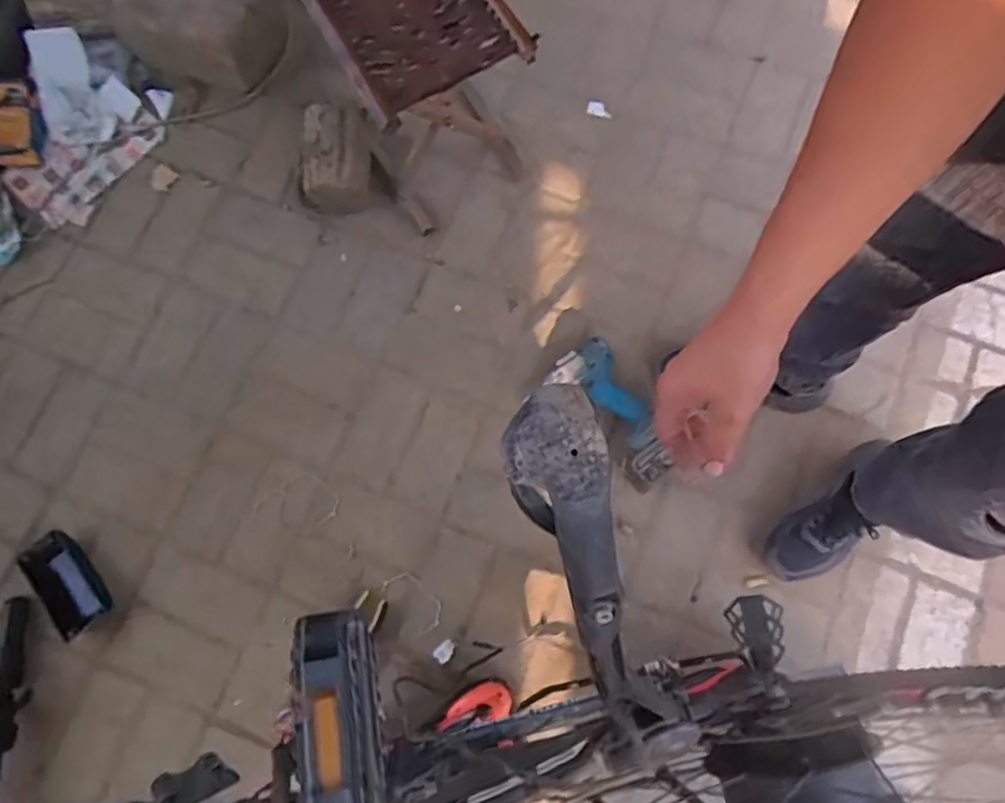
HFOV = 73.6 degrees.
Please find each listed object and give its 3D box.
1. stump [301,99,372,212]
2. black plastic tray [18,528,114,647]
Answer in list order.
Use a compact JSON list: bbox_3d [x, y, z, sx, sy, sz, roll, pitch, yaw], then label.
[{"bbox_3d":[-0.276,-0.386,1.107,0.113,0.119,0.131,3,77,2],"label":"stump"},{"bbox_3d":[-0.670,0.275,1.021,0.090,0.033,0.163,-43,79,-8],"label":"black plastic tray"}]

